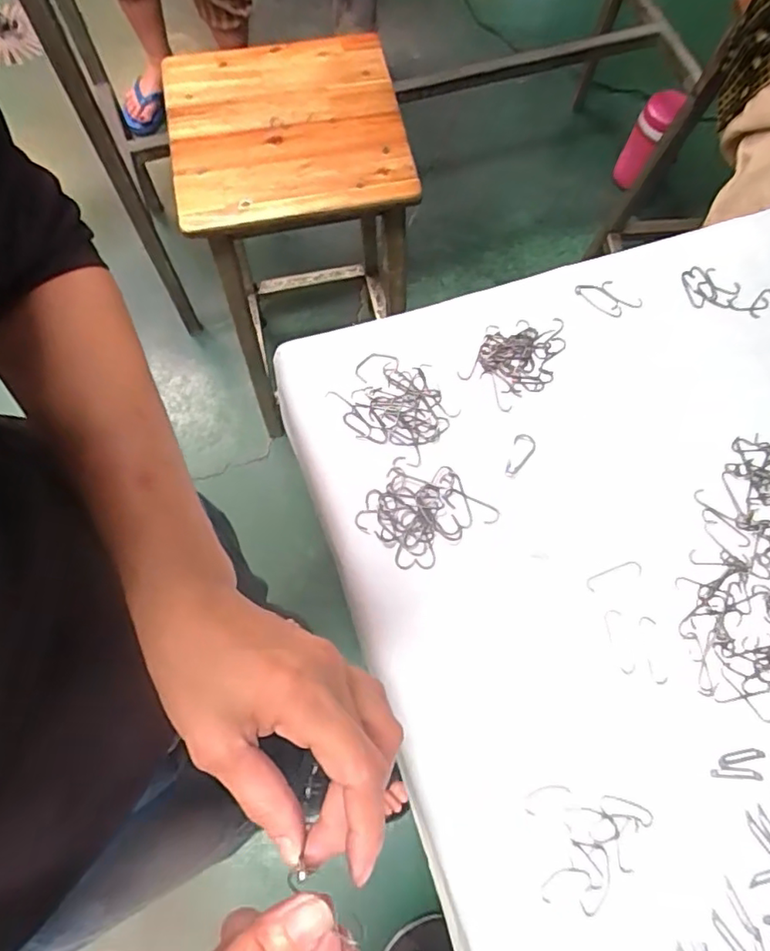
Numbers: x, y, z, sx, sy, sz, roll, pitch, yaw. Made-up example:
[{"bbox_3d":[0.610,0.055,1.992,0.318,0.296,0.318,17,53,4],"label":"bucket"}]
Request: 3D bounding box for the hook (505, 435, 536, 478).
[{"bbox_3d":[0.101,-0.015,0.440,0.017,0.004,0.037,33,74,9],"label":"hook"}]

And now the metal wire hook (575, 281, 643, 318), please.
[{"bbox_3d":[0.189,-0.151,0.495,0.054,0.004,0.027,33,85,0],"label":"metal wire hook"}]

